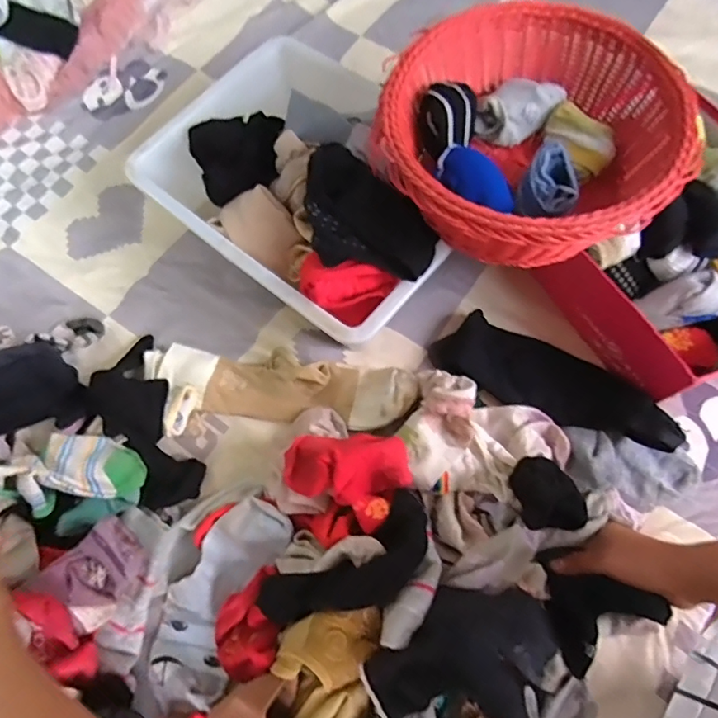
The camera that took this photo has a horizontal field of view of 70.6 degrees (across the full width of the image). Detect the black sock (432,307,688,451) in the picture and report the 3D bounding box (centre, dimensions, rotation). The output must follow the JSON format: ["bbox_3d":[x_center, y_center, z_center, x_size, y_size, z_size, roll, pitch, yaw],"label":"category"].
[{"bbox_3d":[0.207,0.017,0.552,0.246,0.068,0.090,23,71,9],"label":"black sock"}]

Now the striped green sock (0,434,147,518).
[{"bbox_3d":[-0.294,0.113,0.512,0.140,0.033,0.075,-2,68,-18],"label":"striped green sock"}]

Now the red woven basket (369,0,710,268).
[{"bbox_3d":[0.159,-0.212,0.501,0.271,0.095,0.273,-1,68,2],"label":"red woven basket"}]

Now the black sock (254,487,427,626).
[{"bbox_3d":[-0.004,0.189,0.453,0.166,0.027,0.070,-32,71,-10],"label":"black sock"}]

